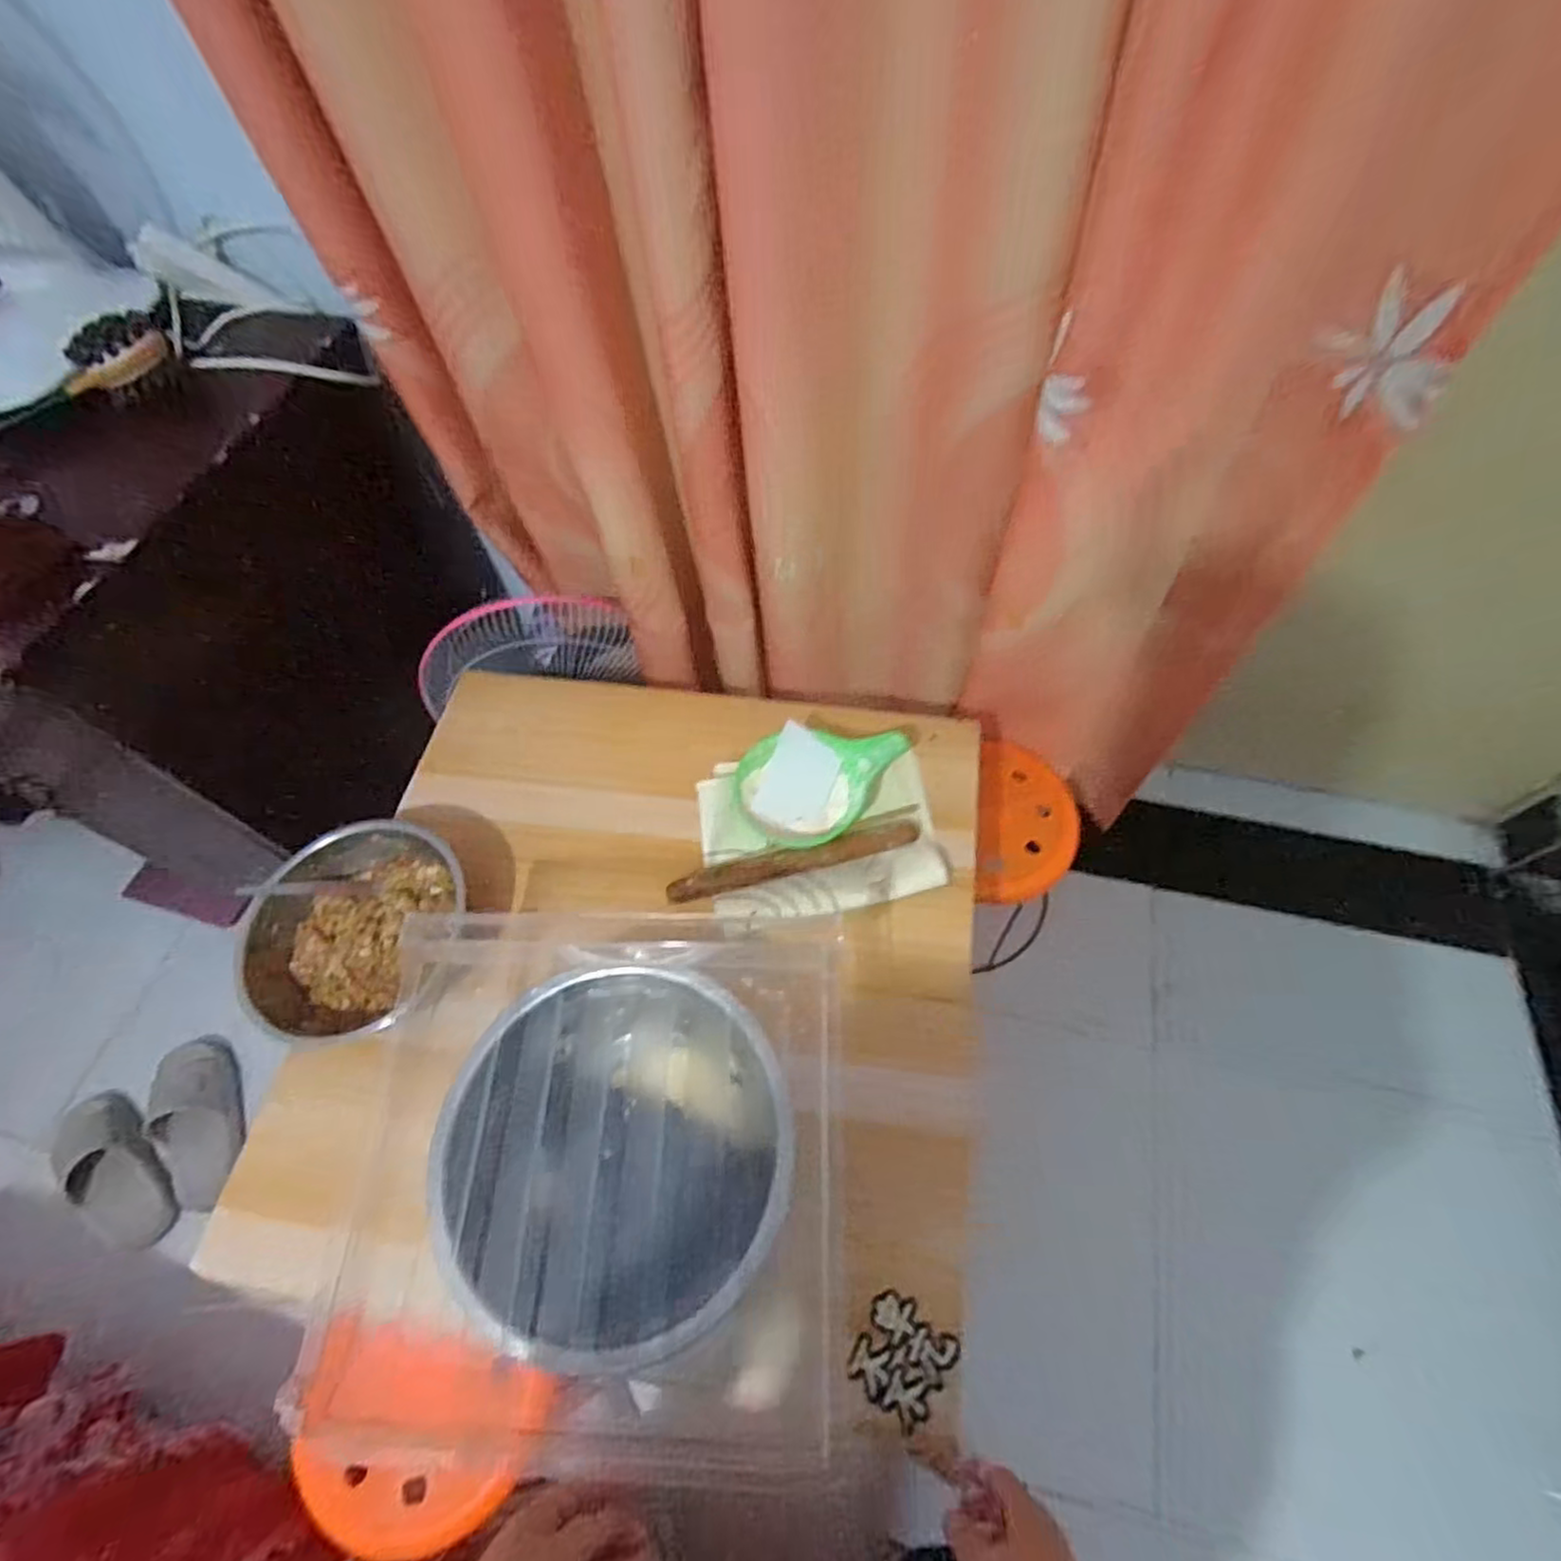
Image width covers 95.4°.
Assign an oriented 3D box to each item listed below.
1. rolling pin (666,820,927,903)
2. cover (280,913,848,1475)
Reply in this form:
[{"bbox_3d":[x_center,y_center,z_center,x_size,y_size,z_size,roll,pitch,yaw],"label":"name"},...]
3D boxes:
[{"bbox_3d":[0.016,0.088,0.790,0.280,0.029,0.033,-12,57,-3],"label":"rolling pin"},{"bbox_3d":[-0.152,0.291,0.569,0.387,0.055,0.380,0,57,4],"label":"cover"}]

